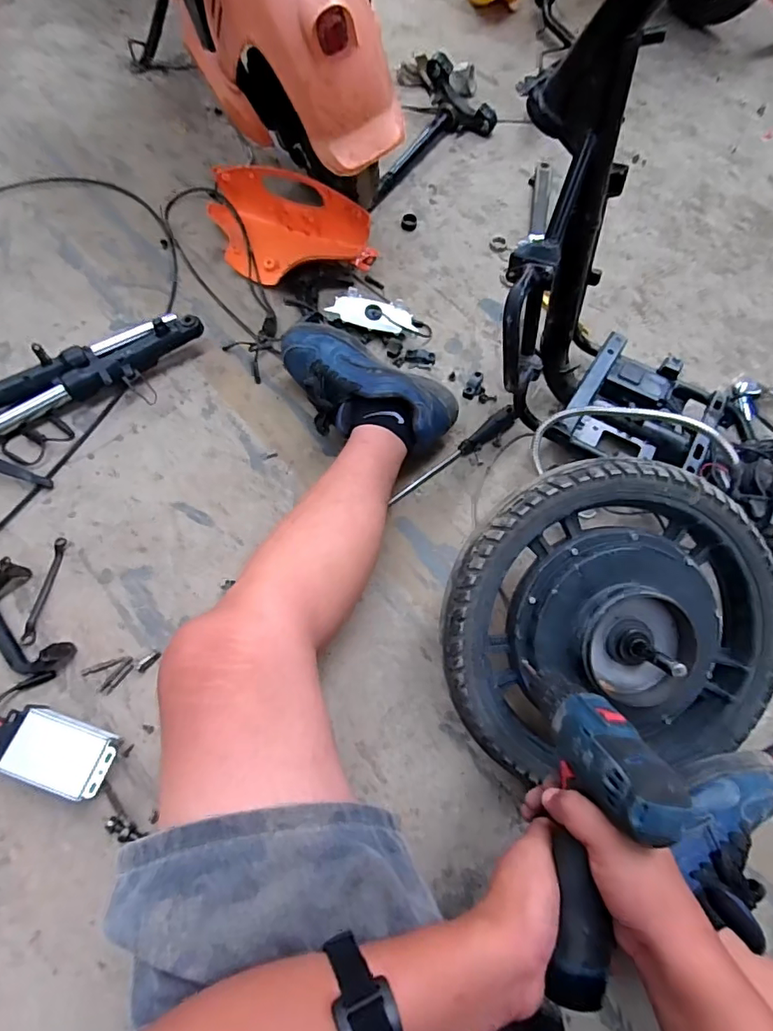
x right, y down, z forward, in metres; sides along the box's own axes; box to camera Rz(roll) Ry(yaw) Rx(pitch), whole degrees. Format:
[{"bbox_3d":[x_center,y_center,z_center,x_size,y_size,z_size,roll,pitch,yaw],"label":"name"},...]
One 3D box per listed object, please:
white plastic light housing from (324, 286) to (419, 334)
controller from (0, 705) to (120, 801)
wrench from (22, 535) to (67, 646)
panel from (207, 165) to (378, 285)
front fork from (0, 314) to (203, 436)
[{"bbox_3d":[-0.021,-0.335,0.842,0.150,0.035,0.065,14,68,3],"label":"white plastic light housing"},{"bbox_3d":[-0.413,0.245,0.559,0.227,0.032,0.067,19,68,5],"label":"controller"},{"bbox_3d":[-0.442,0.096,0.647,0.016,0.008,0.139,3,68,-1],"label":"wrench"},{"bbox_3d":[-0.182,-0.488,0.853,0.302,0.103,0.160,19,68,5],"label":"panel"},{"bbox_3d":[-0.460,-0.211,0.753,0.379,0.056,0.086,-27,71,-12],"label":"front fork"}]

